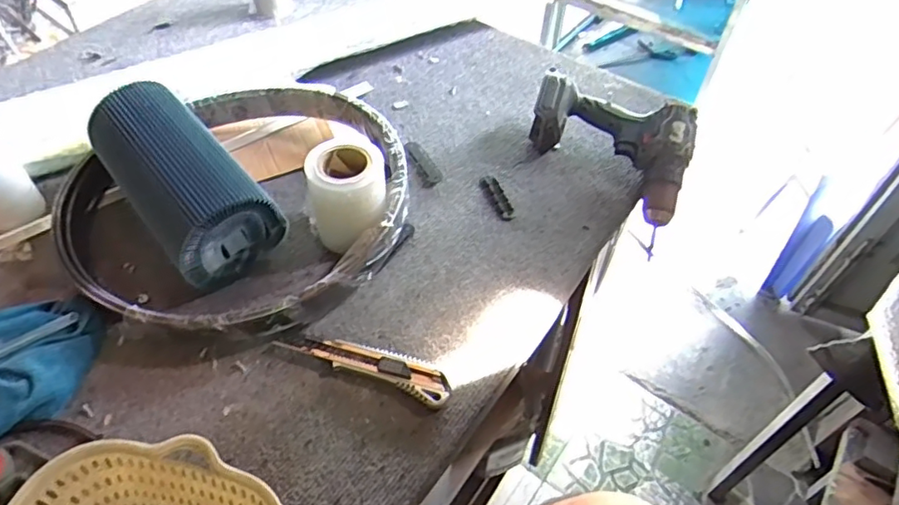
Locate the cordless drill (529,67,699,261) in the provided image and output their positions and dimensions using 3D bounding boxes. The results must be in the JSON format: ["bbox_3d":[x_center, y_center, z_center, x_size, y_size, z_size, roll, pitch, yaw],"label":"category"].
[{"bbox_3d":[0.192,-0.126,0.725,0.196,0.083,0.158,19,53,13],"label":"cordless drill"}]

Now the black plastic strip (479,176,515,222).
[{"bbox_3d":[0.058,-0.065,0.719,0.026,0.008,0.075,-14,53,-13],"label":"black plastic strip"}]

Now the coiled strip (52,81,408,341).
[{"bbox_3d":[-0.228,-0.058,0.661,0.369,0.066,0.344,-26,56,-21],"label":"coiled strip"}]

